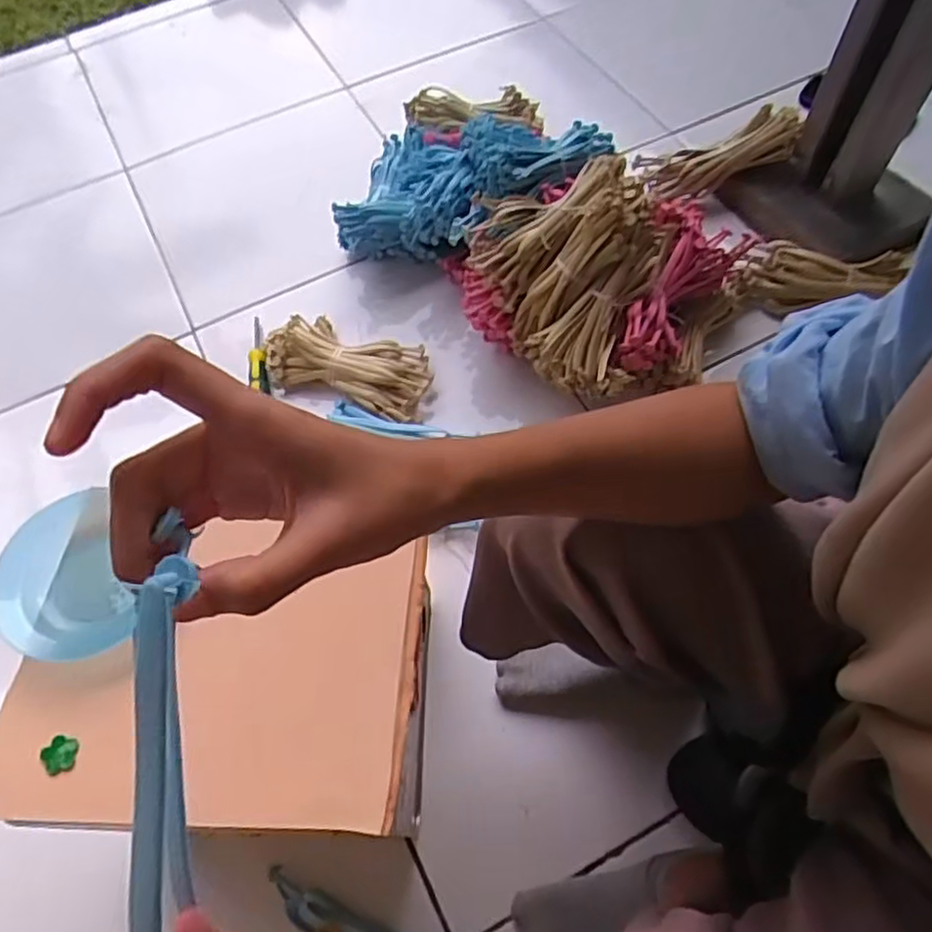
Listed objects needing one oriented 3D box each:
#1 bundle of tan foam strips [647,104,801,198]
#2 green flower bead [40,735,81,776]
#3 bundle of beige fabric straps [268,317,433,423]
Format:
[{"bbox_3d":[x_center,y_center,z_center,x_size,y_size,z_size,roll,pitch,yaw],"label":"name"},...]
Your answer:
[{"bbox_3d":[0.361,-0.436,0.980,0.199,0.057,0.058,-17,58,24],"label":"bundle of tan foam strips"},{"bbox_3d":[-0.274,0.194,0.470,0.022,0.005,0.024,9,62,8],"label":"green flower bead"},{"bbox_3d":[-0.151,-0.136,0.893,0.221,0.039,0.108,16,63,12],"label":"bundle of beige fabric straps"}]

